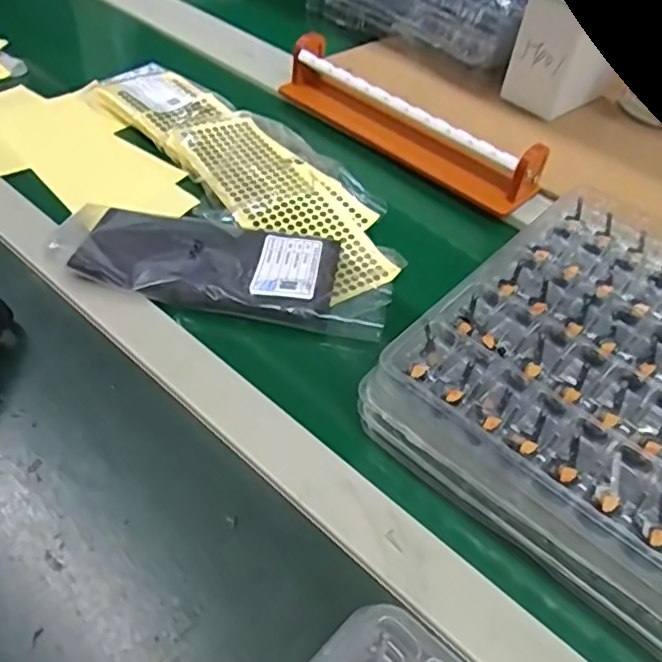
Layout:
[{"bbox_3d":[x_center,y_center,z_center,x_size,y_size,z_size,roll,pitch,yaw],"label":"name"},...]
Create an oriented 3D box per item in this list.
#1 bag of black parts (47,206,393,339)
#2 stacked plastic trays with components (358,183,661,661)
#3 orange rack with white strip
[{"bbox_3d":[-0.078,-0.054,0.475,0.241,0.020,0.094,11,46,3],"label":"bag of black parts"},{"bbox_3d":[0.191,0.046,0.383,0.260,0.066,0.264,37,53,25],"label":"stacked plastic trays with components"},{"bbox_3d":[0.068,-0.211,0.621,0.052,0.053,0.292,-32,58,-31],"label":"orange rack with white strip"}]

